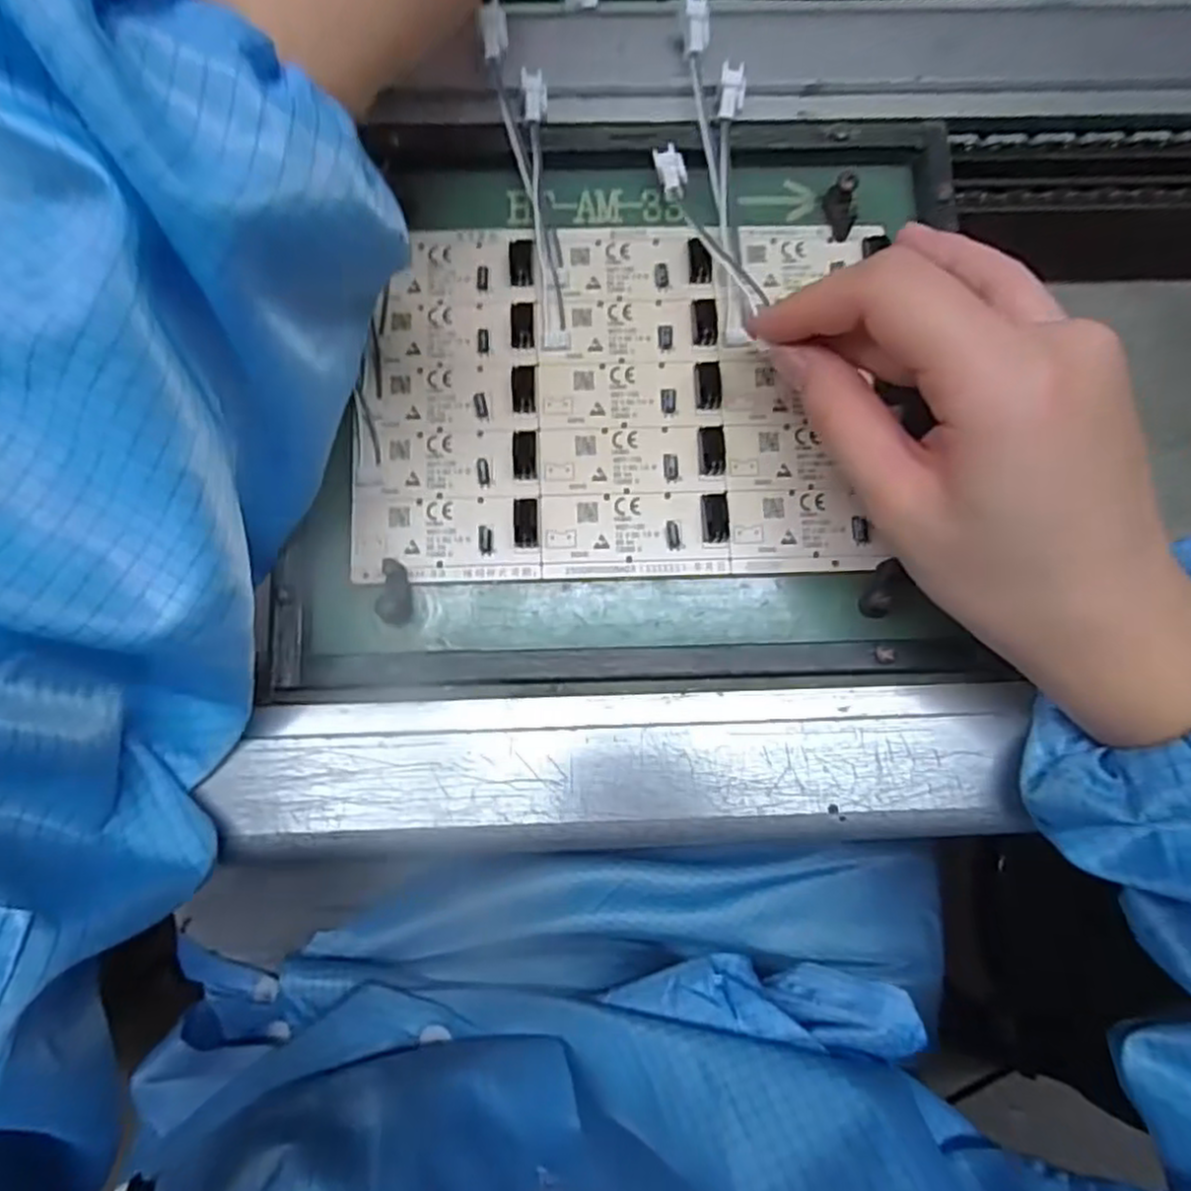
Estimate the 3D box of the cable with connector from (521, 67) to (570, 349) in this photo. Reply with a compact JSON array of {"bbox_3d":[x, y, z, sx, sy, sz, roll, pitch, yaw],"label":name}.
[{"bbox_3d":[-0.018,-0.138,0.262,0.009,0.016,0.097,-6,81,-2],"label":"cable with connector"}]

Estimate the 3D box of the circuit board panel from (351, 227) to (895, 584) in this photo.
[{"bbox_3d":[0.005,-0.070,0.261,0.174,0.011,0.128,-1,82,-5],"label":"circuit board panel"}]

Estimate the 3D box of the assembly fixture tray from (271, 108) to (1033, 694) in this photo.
[{"bbox_3d":[0.010,-0.068,0.256,0.228,0.020,0.201,-2,81,-1],"label":"assembly fixture tray"}]

